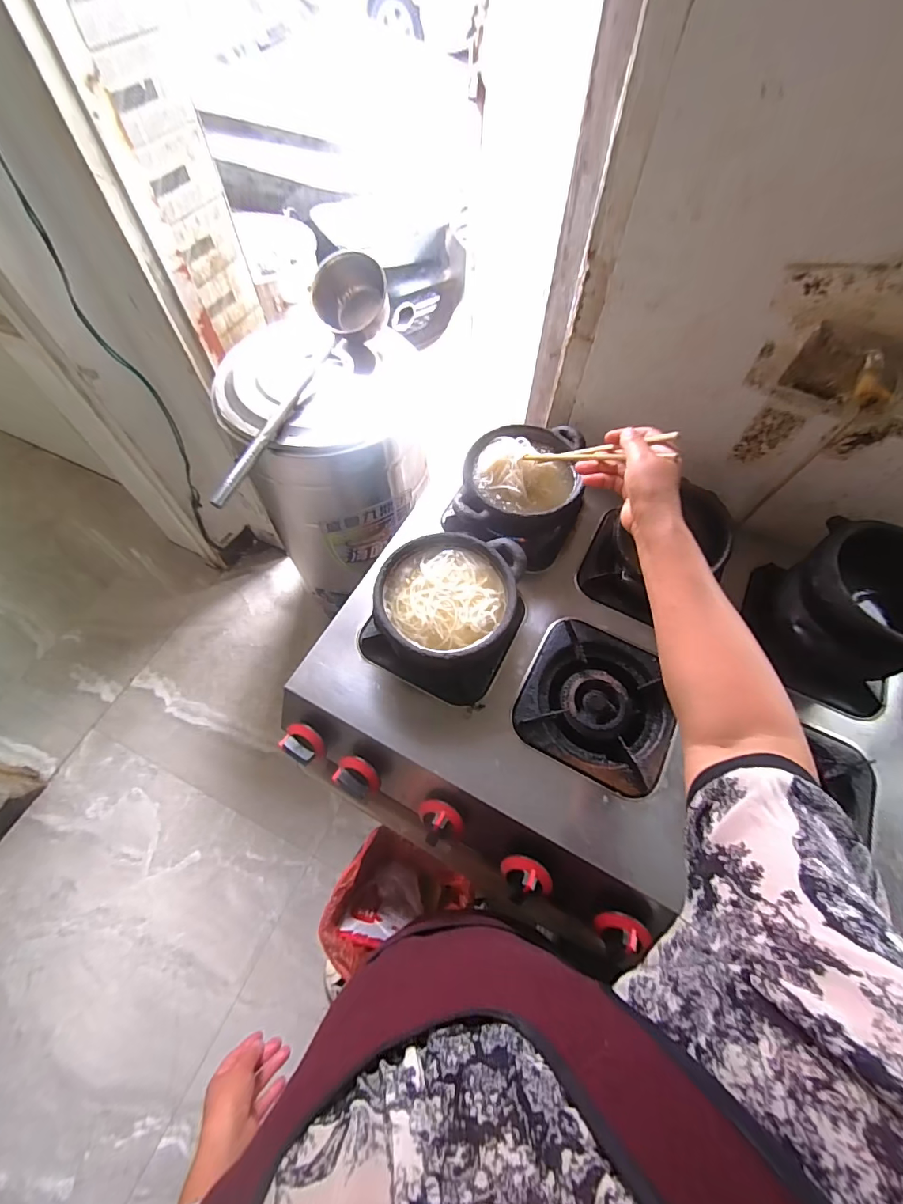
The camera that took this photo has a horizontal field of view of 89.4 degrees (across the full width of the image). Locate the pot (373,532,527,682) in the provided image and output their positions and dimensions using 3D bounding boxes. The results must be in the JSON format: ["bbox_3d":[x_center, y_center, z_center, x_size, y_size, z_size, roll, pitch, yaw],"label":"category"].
[{"bbox_3d":[-0.006,0.008,0.577,0.161,0.086,0.180,14,63,6],"label":"pot"}]

